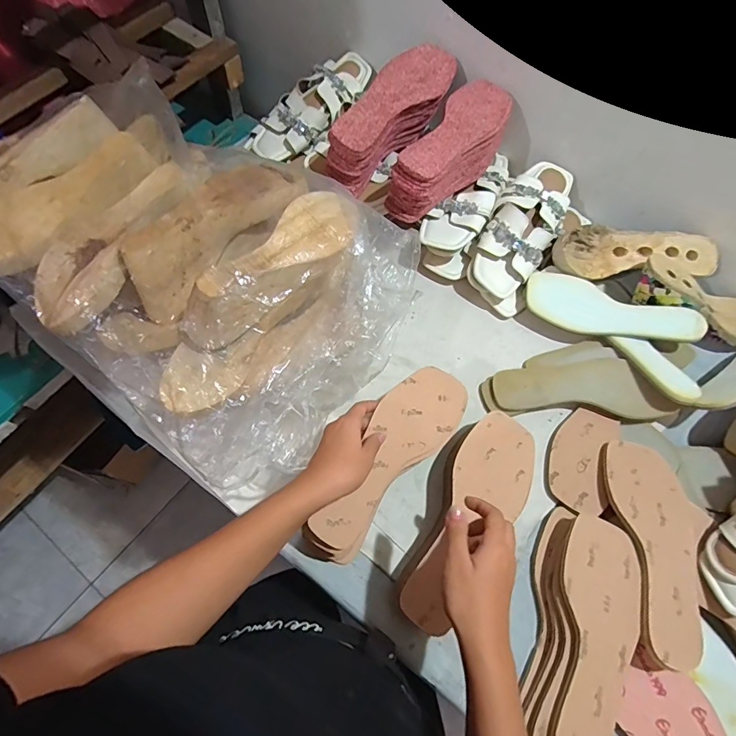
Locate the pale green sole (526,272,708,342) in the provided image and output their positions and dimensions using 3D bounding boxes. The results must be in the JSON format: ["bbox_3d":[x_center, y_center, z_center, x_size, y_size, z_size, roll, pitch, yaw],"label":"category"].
[{"bbox_3d":[0.357,-0.072,0.618,0.206,0.020,0.081,23,80,19],"label":"pale green sole"}]

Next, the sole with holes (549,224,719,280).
[{"bbox_3d":[0.388,-0.176,0.641,0.232,0.042,0.081,1,65,-2],"label":"sole with holes"}]

